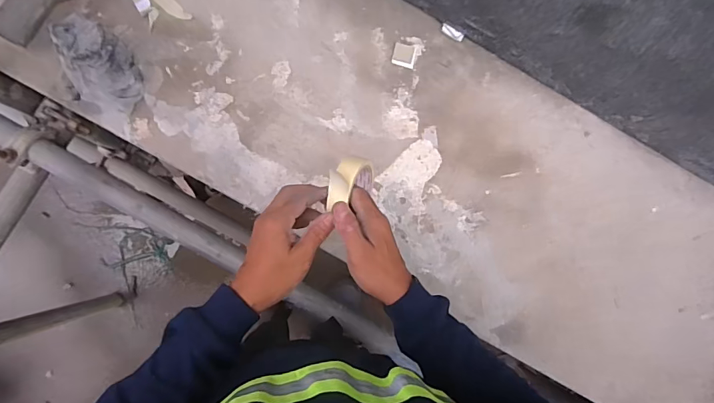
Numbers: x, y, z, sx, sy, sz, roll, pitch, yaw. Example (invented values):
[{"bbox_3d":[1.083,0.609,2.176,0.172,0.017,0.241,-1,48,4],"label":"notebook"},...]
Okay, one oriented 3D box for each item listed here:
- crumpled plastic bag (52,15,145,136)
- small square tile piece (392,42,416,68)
[{"bbox_3d":[-0.388,-0.191,0.637,0.128,0.078,0.113,36,82,-2],"label":"crumpled plastic bag"},{"bbox_3d":[0.081,-0.248,0.716,0.037,0.004,0.040,13,84,-5],"label":"small square tile piece"}]

